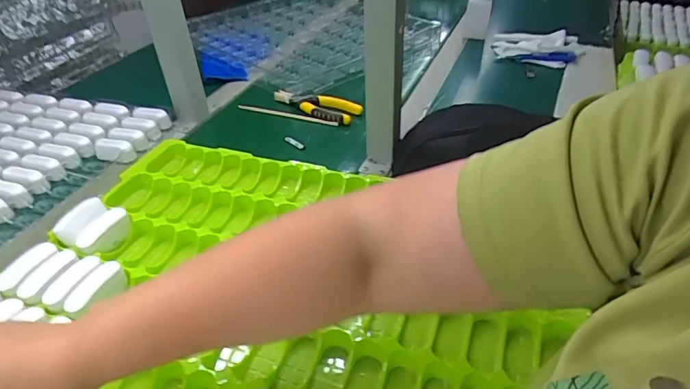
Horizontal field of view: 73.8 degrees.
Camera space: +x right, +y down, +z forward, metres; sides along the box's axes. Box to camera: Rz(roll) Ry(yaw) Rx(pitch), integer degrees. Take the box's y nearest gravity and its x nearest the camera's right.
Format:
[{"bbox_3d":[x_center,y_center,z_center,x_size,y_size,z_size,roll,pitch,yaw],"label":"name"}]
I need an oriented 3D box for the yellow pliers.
[{"bbox_3d":[-0.063,-0.154,0.823,0.159,0.030,0.055,12,40,17],"label":"yellow pliers"}]

